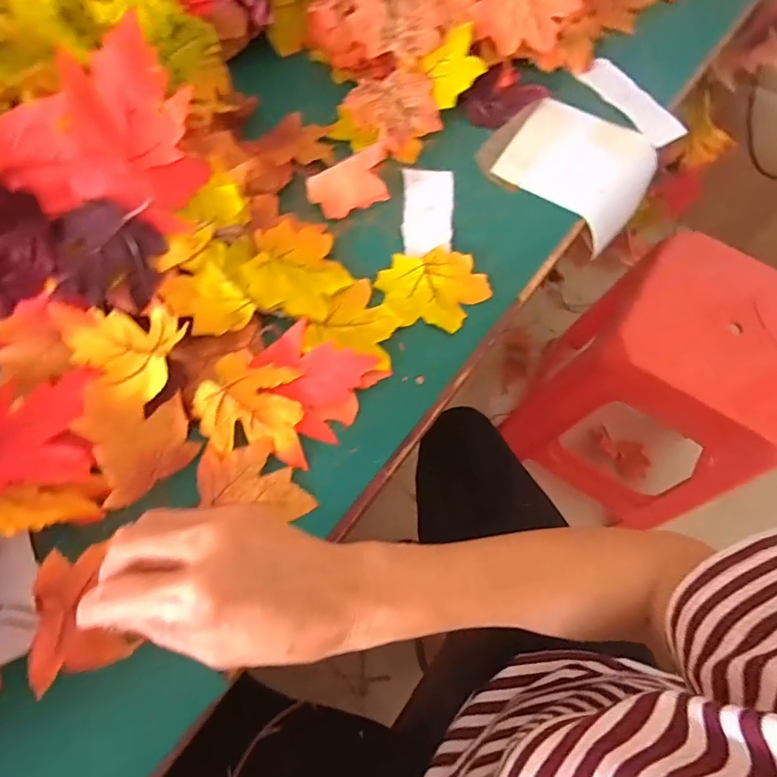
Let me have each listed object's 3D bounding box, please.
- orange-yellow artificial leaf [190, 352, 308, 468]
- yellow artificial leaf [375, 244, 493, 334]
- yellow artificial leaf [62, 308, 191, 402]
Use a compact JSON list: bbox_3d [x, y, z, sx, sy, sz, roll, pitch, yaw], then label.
[{"bbox_3d":[-0.095,0.008,0.350,0.078,0.033,0.078,9,67,1],"label":"orange-yellow artificial leaf"},{"bbox_3d":[0.038,-0.088,0.416,0.083,0.011,0.083,1,67,-2],"label":"yellow artificial leaf"},{"bbox_3d":[-0.186,-0.033,0.349,0.082,0.017,0.064,29,69,9],"label":"yellow artificial leaf"}]

